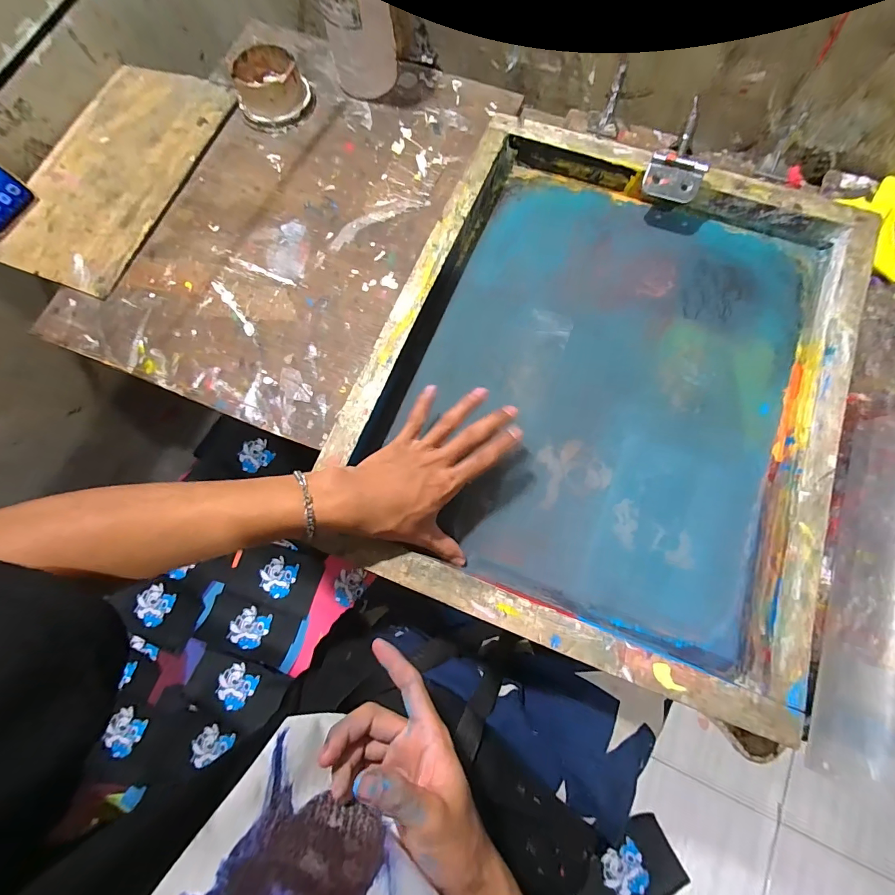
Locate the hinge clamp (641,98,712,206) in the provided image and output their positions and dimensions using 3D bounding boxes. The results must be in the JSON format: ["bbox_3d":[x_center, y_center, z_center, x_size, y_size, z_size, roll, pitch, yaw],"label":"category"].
[{"bbox_3d":[0.276,-0.342,0.468,0.060,0.028,0.113,27,78,8],"label":"hinge clamp"}]

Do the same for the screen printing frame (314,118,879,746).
[{"bbox_3d":[0.164,-0.083,0.424,0.445,0.046,0.538,20,77,7],"label":"screen printing frame"}]

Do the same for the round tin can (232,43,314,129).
[{"bbox_3d":[-0.241,-0.494,0.546,0.102,0.043,0.107,-19,75,-3],"label":"round tin can"}]

